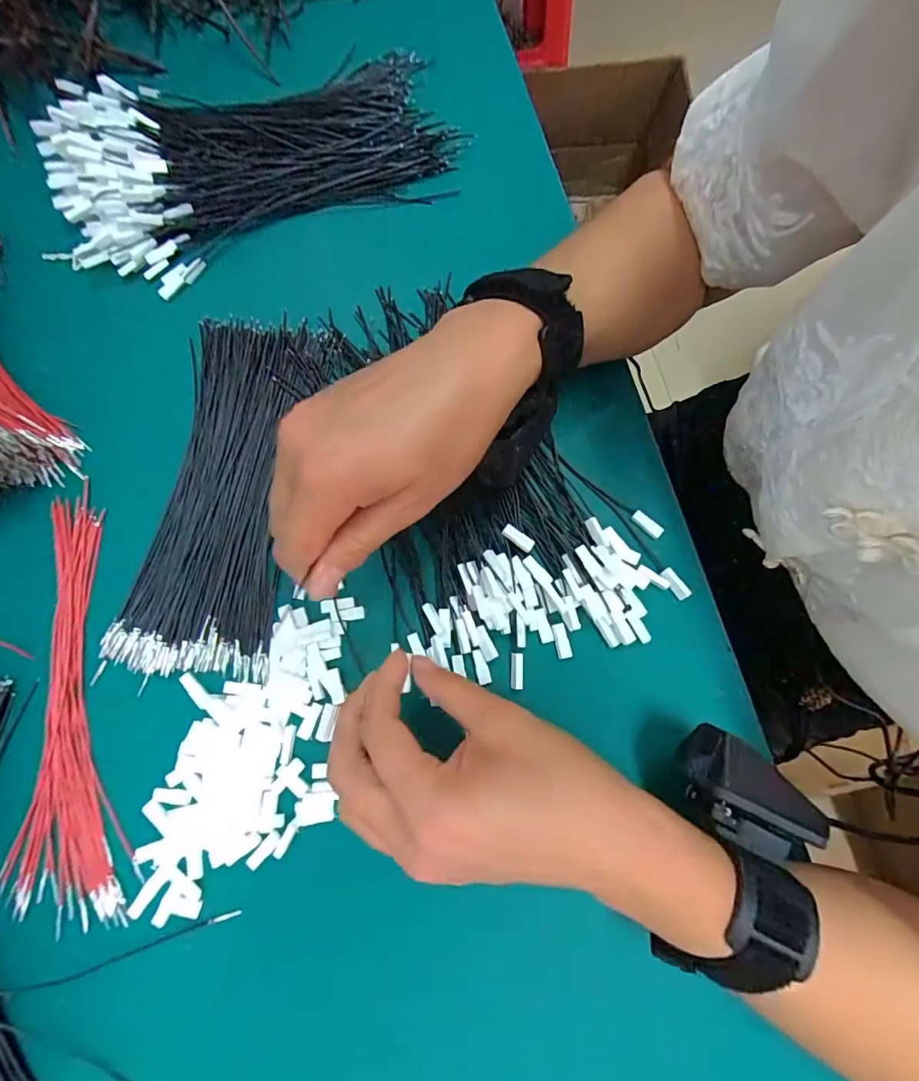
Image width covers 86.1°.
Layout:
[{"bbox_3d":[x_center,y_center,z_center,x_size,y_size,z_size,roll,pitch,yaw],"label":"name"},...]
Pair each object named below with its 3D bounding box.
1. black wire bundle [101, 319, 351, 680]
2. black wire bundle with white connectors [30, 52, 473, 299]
[{"bbox_3d":[-0.141,-0.034,0.304,0.094,0.008,0.223,6,76,3],"label":"black wire bundle"},{"bbox_3d":[-0.148,-0.279,0.346,0.284,0.042,0.162,-16,76,-2],"label":"black wire bundle with white connectors"}]

